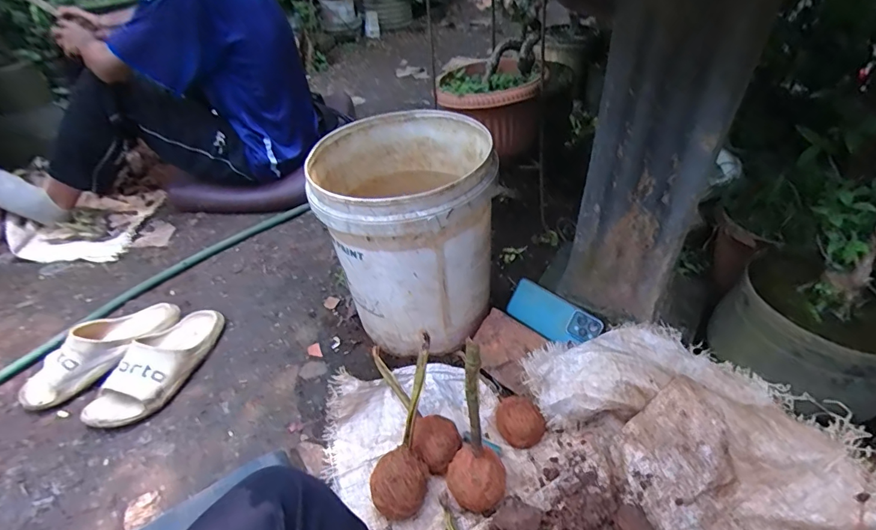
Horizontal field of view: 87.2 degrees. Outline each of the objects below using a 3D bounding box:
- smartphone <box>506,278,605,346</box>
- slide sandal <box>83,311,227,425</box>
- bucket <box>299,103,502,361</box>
[{"bbox_3d":[0.202,0.091,0.821,0.167,0.014,0.075,33,97,34],"label":"smartphone"},{"bbox_3d":[-0.525,0.183,0.874,0.121,0.088,0.278,9,43,15],"label":"slide sandal"},{"bbox_3d":[-0.054,-0.060,0.846,0.284,0.332,0.302,-5,42,-1],"label":"bucket"}]

